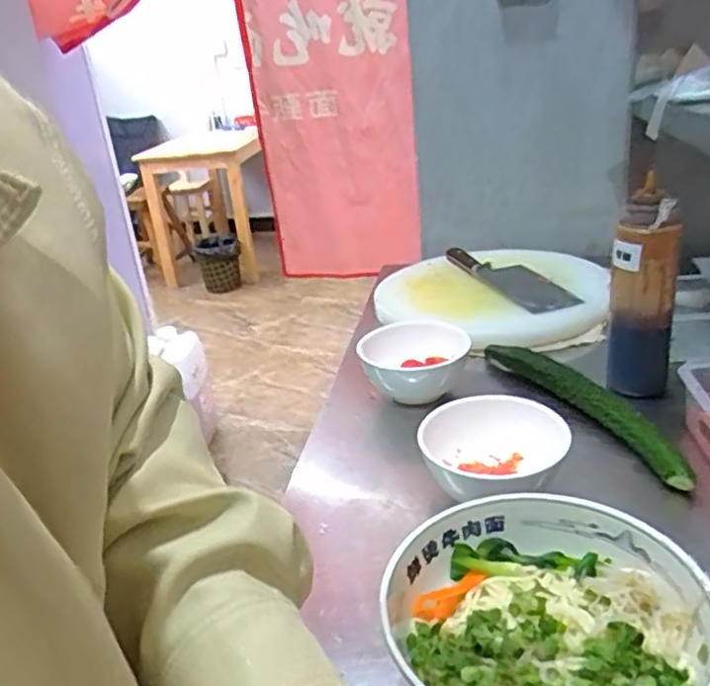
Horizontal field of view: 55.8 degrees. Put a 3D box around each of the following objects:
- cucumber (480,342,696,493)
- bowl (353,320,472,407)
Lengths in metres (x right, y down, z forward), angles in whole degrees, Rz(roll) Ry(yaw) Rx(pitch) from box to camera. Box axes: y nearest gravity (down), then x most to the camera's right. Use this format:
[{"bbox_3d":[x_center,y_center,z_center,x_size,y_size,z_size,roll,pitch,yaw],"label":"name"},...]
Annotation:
[{"bbox_3d":[0.251,0.061,0.746,0.033,0.038,0.324,-10,25,-18],"label":"cucumber"},{"bbox_3d":[0.074,0.017,0.847,0.132,0.066,0.120,-1,24,0],"label":"bowl"}]

